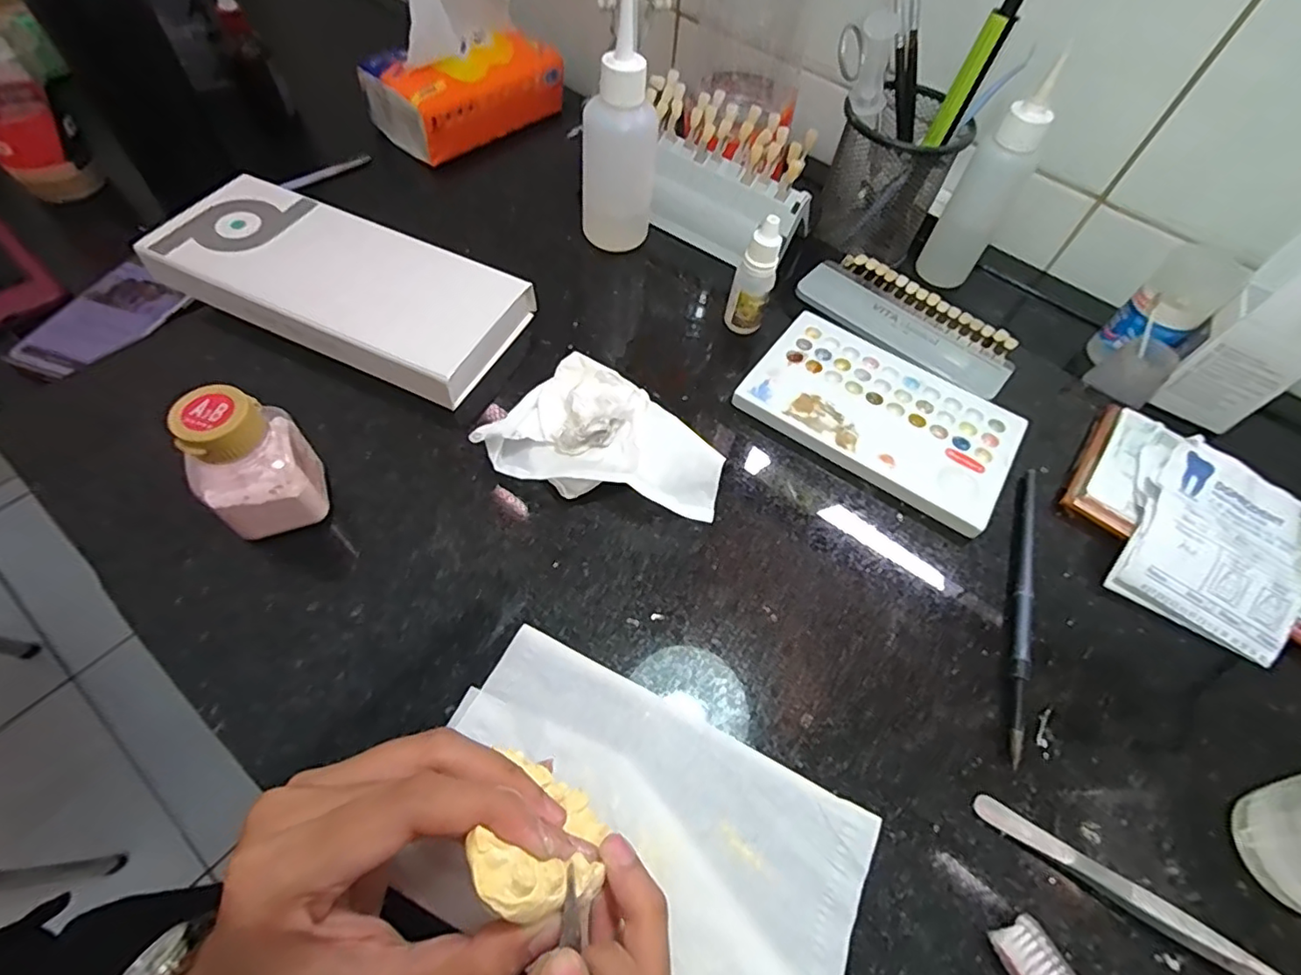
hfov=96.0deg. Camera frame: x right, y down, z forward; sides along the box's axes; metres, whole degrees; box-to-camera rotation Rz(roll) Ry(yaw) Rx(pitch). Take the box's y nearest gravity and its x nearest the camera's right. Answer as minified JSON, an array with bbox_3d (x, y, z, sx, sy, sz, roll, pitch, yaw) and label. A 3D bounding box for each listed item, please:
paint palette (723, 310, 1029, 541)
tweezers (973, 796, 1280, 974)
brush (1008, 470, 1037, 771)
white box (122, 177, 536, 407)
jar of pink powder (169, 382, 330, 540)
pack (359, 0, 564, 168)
[{"bbox_3d":[0.138,-0.045,0.353,0.152,0.009,0.096,33,62,14],"label":"paint palette"},{"bbox_3d":[0.201,0.166,0.225,0.146,0.015,0.013,32,62,14],"label":"tweezers"},{"bbox_3d":[0.190,0.055,0.297,0.008,0.007,0.166,23,60,9],"label":"brush"},{"bbox_3d":[-0.190,-0.123,0.356,0.212,0.030,0.096,23,60,9],"label":"white box"},{"bbox_3d":[-0.179,-0.010,0.264,0.043,0.074,0.035,-26,65,-18],"label":"jar of pink powder"},{"bbox_3d":[-0.178,-0.416,0.555,0.089,0.127,0.175,41,64,18],"label":"pack"}]

